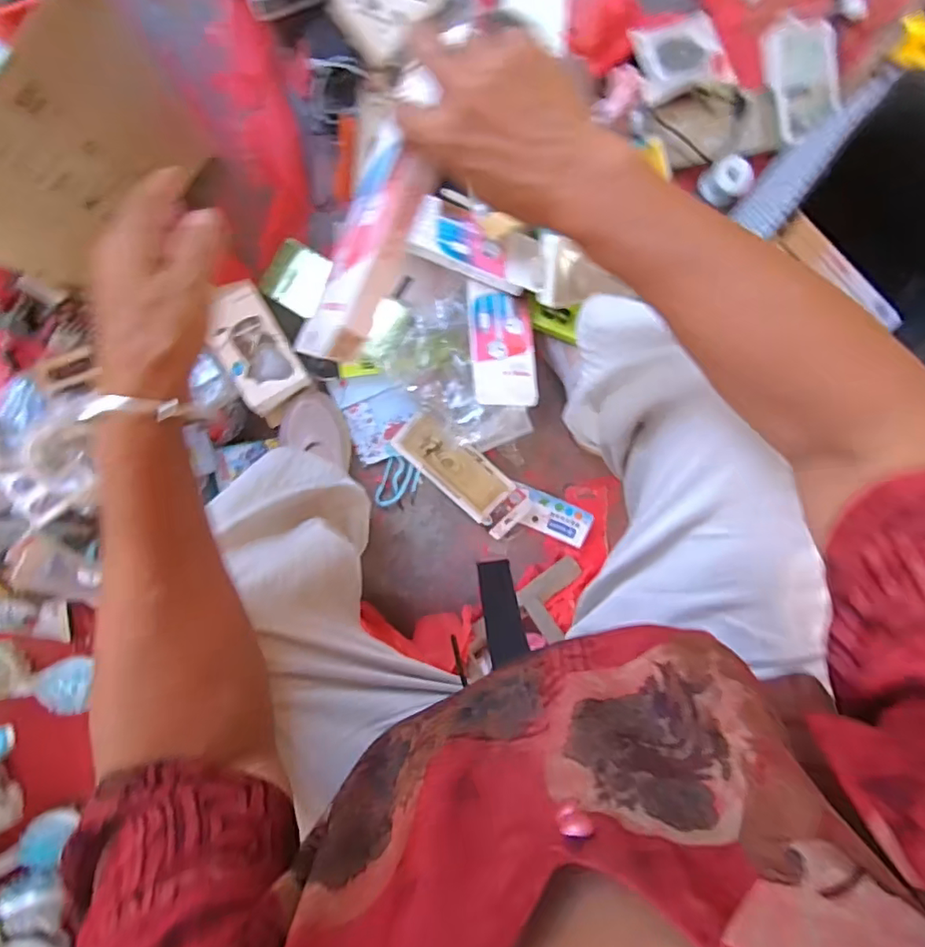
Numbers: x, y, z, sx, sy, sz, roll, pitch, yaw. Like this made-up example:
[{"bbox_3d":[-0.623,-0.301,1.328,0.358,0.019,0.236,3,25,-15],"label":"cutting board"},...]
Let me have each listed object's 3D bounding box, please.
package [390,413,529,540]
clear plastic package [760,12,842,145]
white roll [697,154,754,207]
[{"bbox_3d":[-0.001,0.000,0.765,0.200,0.015,0.075,40,106,-9],"label":"package"},{"bbox_3d":[0.450,-0.531,0.728,0.084,0.025,0.166,-16,97,-2],"label":"clear plastic package"},{"bbox_3d":[0.353,-0.390,0.733,0.050,0.037,0.053,0,96,-4],"label":"white roll"}]

